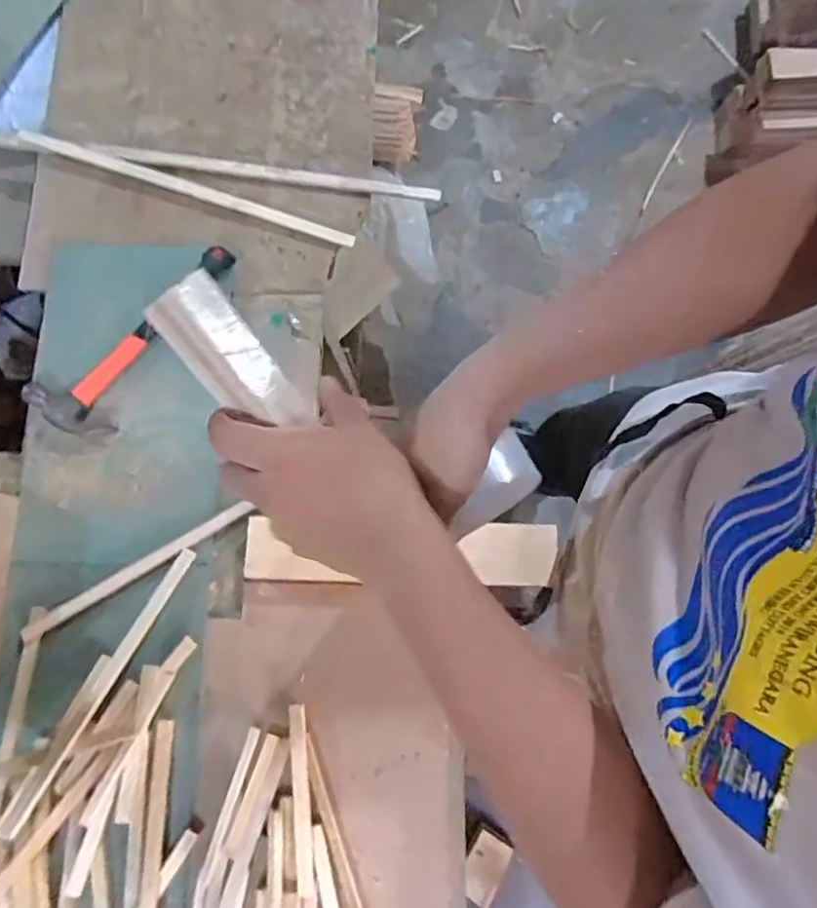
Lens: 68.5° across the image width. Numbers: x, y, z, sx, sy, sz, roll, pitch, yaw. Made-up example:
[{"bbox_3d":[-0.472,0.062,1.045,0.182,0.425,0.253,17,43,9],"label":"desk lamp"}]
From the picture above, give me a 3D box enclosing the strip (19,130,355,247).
[{"bbox_3d":[-0.276,-0.327,0.731,0.437,0.009,0.020,20,78,6],"label":"strip"}]

